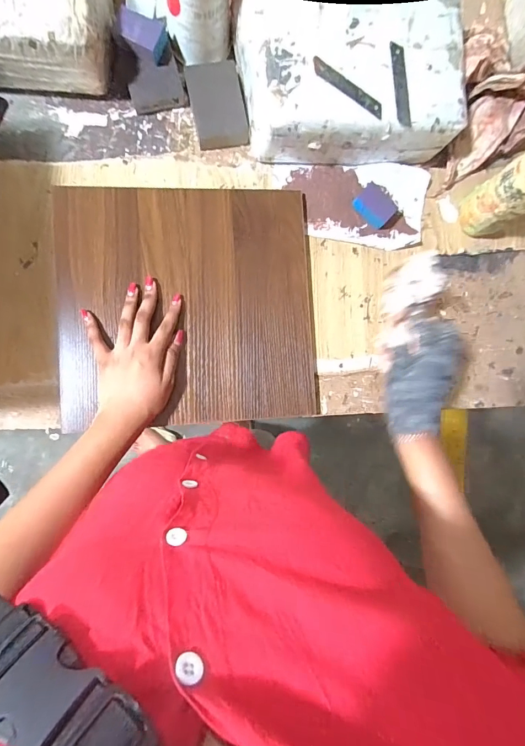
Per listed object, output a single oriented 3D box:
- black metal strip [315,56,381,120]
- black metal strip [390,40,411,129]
[{"bbox_3d":[0.103,-0.342,0.439,0.101,0.008,0.020,32,88,-8],"label":"black metal strip"},{"bbox_3d":[0.168,-0.354,0.447,0.019,0.006,0.097,-8,94,-8],"label":"black metal strip"}]

